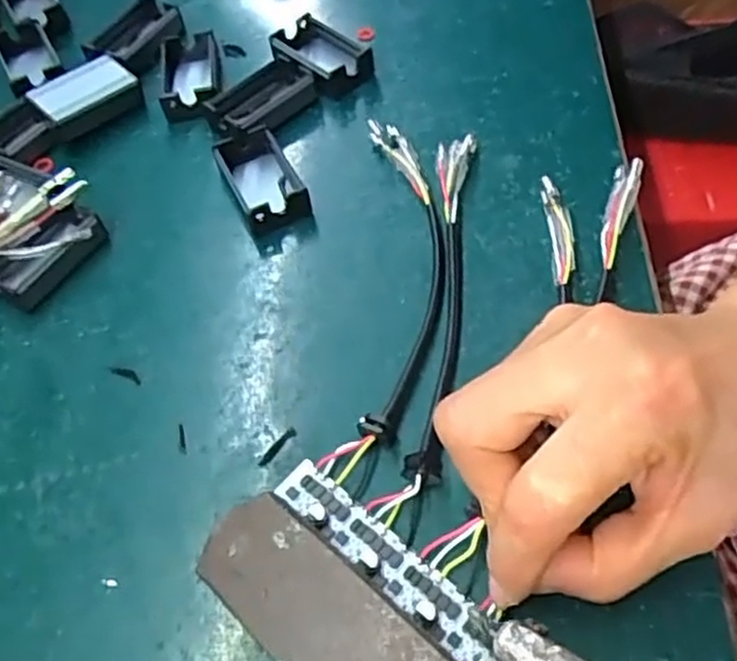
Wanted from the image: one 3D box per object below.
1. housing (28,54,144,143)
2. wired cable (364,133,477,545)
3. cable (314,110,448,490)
[{"bbox_3d":[-0.145,-0.119,0.385,0.050,0.020,0.029,-36,60,-19],"label":"housing"},{"bbox_3d":[0.028,-0.014,0.302,0.022,0.012,0.195,7,56,9],"label":"wired cable"},{"bbox_3d":[0.012,-0.026,0.313,0.039,0.012,0.185,3,55,6],"label":"cable"}]

